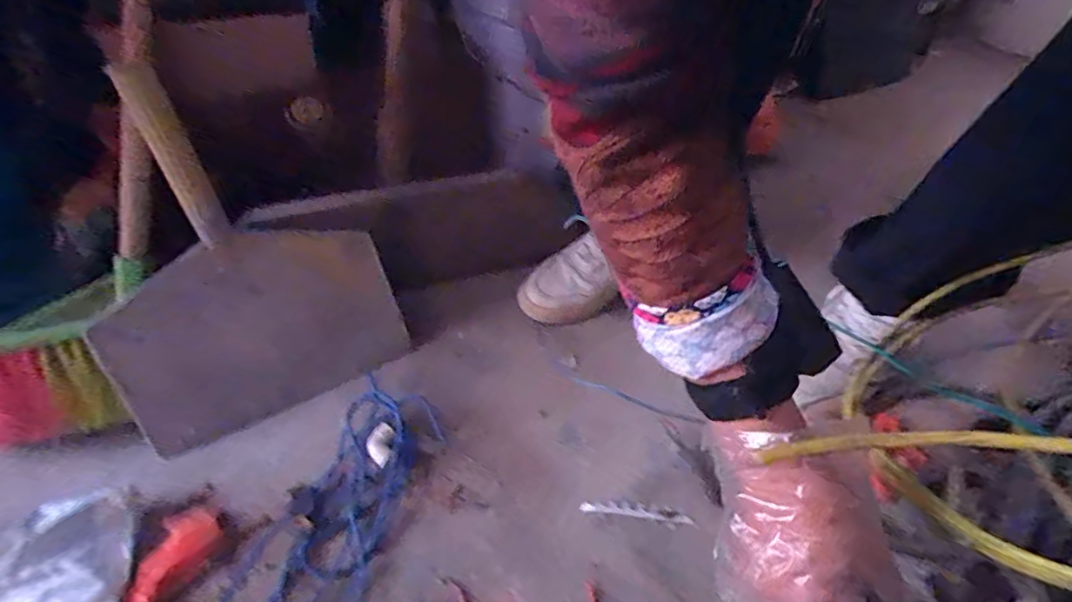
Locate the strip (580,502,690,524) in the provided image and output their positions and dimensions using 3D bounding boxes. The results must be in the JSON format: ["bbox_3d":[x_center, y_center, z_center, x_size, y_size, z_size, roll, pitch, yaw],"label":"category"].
[{"bbox_3d":[0.090,0.190,0.494,0.099,0.004,0.010,5,51,2],"label":"strip"}]

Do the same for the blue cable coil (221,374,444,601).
[{"bbox_3d":[-0.171,0.181,0.474,0.099,0.024,0.239,17,53,11],"label":"blue cable coil"}]

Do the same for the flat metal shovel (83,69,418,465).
[{"bbox_3d":[-0.278,-0.042,0.496,0.253,0.316,0.039,-24,23,-25],"label":"flat metal shovel"}]

